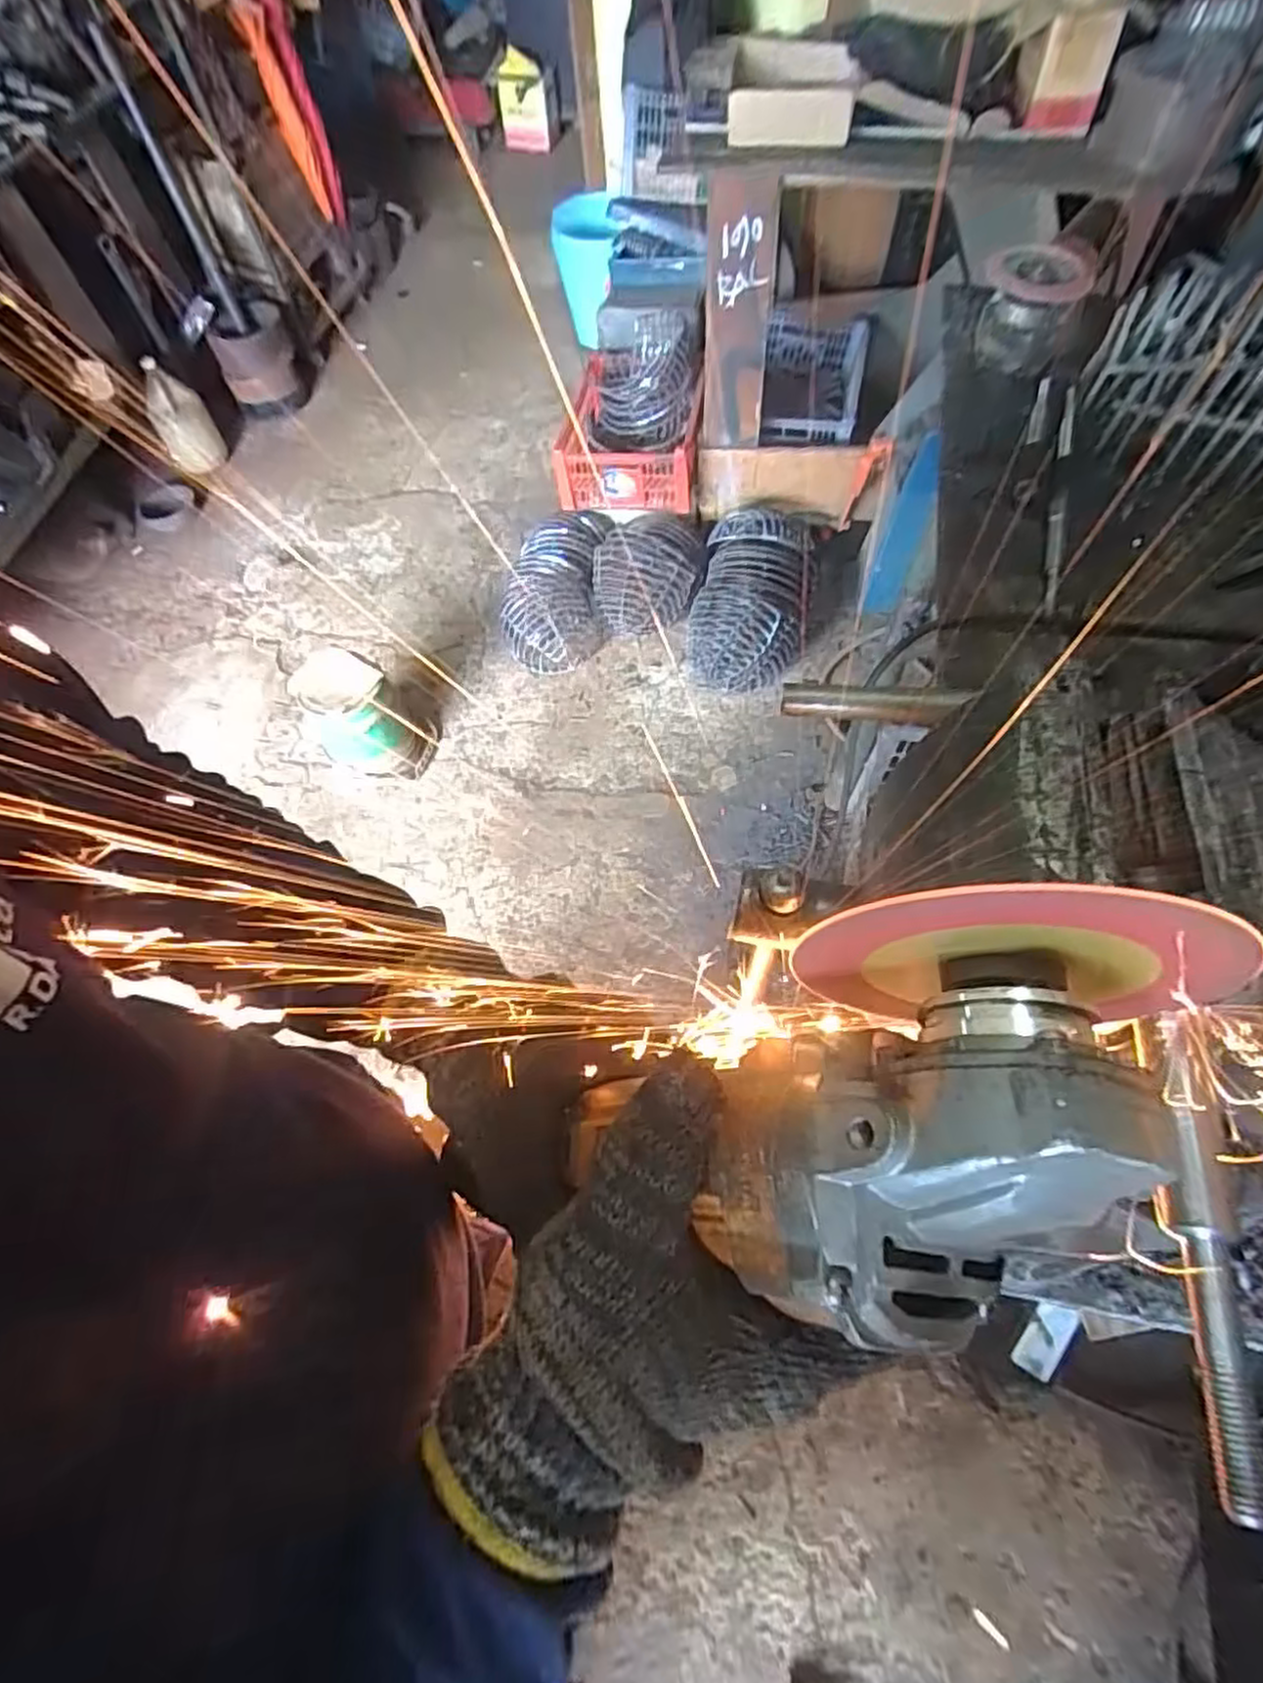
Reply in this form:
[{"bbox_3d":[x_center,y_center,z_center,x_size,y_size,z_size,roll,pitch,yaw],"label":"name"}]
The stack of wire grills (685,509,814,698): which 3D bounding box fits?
[{"bbox_3d":[0.283,-0.567,1.693,0.255,0.182,0.459,12,61,11],"label":"stack of wire grills"}]

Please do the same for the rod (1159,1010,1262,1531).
[{"bbox_3d":[0.135,0.094,0.173,0.010,0.011,0.104,6,60,7],"label":"rod"}]

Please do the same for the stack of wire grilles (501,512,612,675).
[{"bbox_3d":[-0.183,-0.628,1.796,0.249,0.150,0.441,3,60,6],"label":"stack of wire grilles"}]

